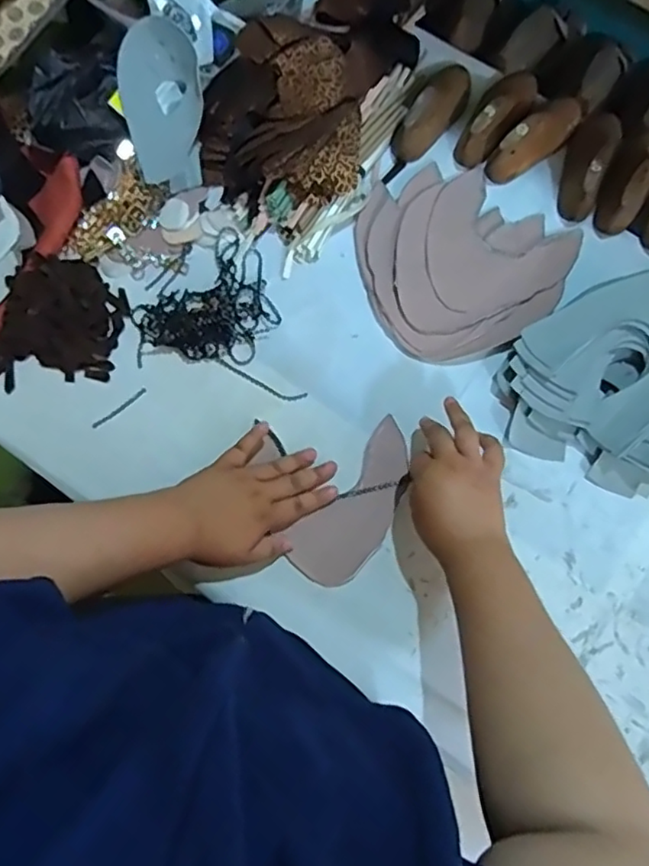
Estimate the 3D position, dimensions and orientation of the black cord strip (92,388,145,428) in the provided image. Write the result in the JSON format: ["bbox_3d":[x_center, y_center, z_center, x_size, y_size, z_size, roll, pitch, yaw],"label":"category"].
[{"bbox_3d":[-0.216,-0.026,0.648,0.066,0.004,0.008,-37,79,-7],"label":"black cord strip"}]

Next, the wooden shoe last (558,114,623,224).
[{"bbox_3d":[0.300,-0.311,0.685,0.047,0.052,0.137,24,79,6],"label":"wooden shoe last"}]

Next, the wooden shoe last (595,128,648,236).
[{"bbox_3d":[0.347,-0.293,0.678,0.057,0.054,0.150,34,80,8],"label":"wooden shoe last"}]

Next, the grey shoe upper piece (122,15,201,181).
[{"bbox_3d":[-0.174,-0.358,0.661,0.081,0.012,0.158,-9,101,-16],"label":"grey shoe upper piece"}]

